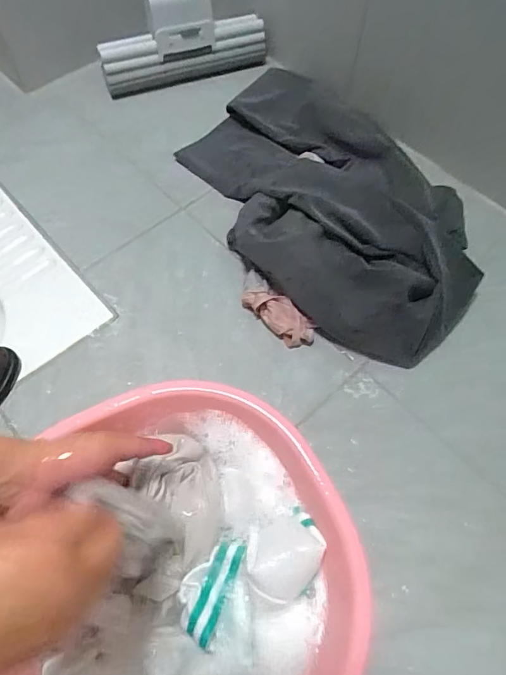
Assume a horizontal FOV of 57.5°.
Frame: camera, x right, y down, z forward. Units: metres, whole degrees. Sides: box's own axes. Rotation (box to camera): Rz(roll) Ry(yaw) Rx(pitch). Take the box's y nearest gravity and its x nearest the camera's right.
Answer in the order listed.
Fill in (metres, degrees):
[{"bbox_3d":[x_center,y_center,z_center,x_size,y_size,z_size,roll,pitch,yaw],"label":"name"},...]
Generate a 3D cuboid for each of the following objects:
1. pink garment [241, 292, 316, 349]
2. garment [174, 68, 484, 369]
[{"bbox_3d":[0.036,-0.032,0.659,0.117,0.035,0.047,33,65,18],"label":"pink garment"},{"bbox_3d":[0.105,-0.228,0.743,0.349,0.087,0.588,-34,67,-19],"label":"garment"}]

